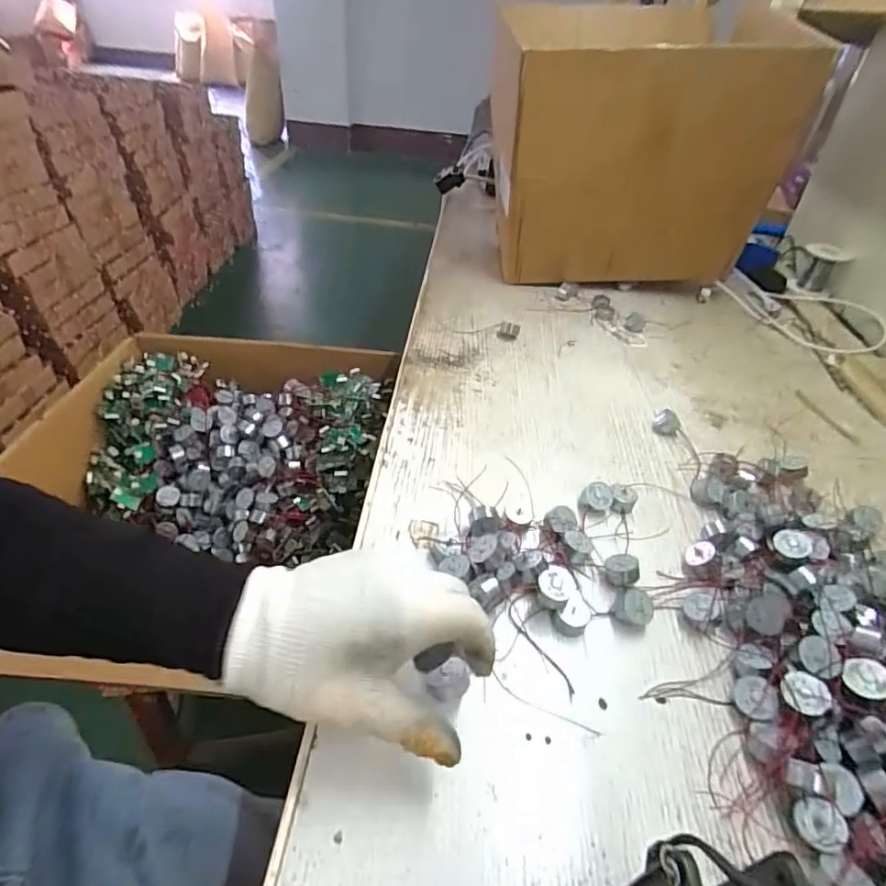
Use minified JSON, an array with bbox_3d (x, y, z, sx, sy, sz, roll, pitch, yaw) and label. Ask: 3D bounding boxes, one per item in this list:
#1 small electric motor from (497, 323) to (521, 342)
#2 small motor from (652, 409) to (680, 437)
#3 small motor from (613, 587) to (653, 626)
[{"bbox_3d":[0.082,-0.139,0.672,0.026,0.019,0.022,12,41,6],"label":"small electric motor"},{"bbox_3d":[0.232,-0.020,0.555,0.025,0.020,0.021,23,44,18],"label":"small motor"},{"bbox_3d":[0.133,0.115,0.377,0.026,0.021,0.020,31,46,25],"label":"small motor"}]

